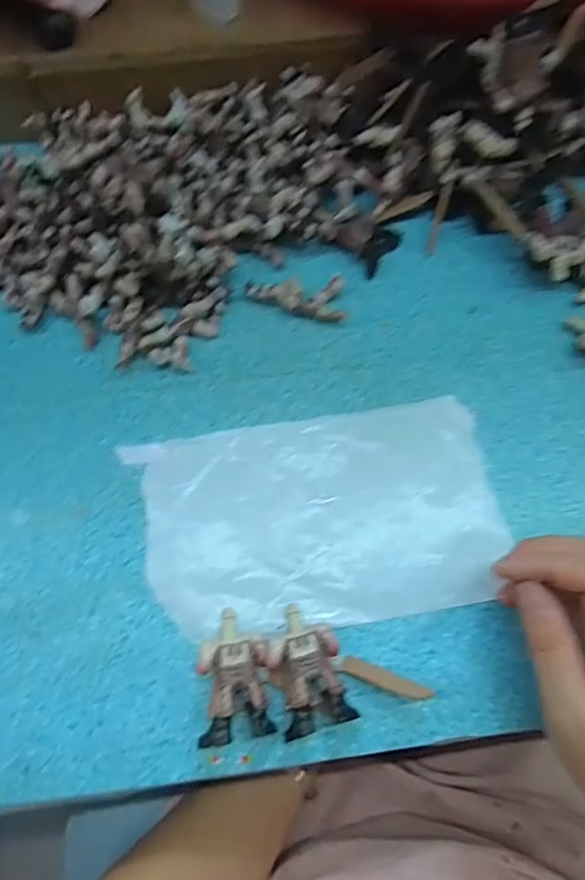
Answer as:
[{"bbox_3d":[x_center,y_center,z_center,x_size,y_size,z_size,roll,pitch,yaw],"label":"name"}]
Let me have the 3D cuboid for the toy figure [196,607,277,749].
[{"bbox_3d":[-0.028,0.116,0.267,0.032,0.025,0.059,-5,69,-3],"label":"toy figure"}]

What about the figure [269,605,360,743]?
[{"bbox_3d":[0.007,0.114,0.271,0.034,0.020,0.058,-14,70,-6],"label":"figure"}]

